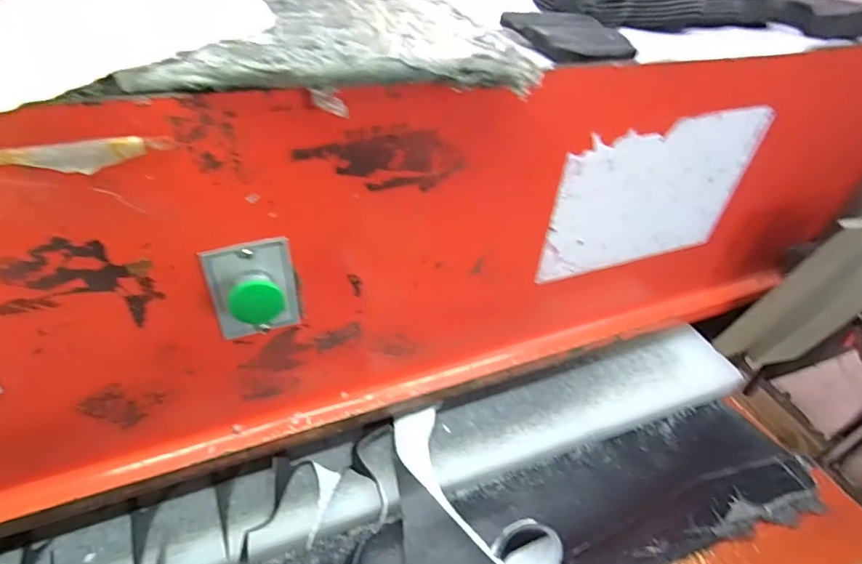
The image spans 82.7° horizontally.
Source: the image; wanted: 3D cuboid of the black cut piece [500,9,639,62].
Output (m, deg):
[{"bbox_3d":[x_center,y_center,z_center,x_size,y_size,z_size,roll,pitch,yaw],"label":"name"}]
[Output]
[{"bbox_3d":[0.116,-0.211,0.416,0.085,0.016,0.101,-12,42,-18],"label":"black cut piece"}]

